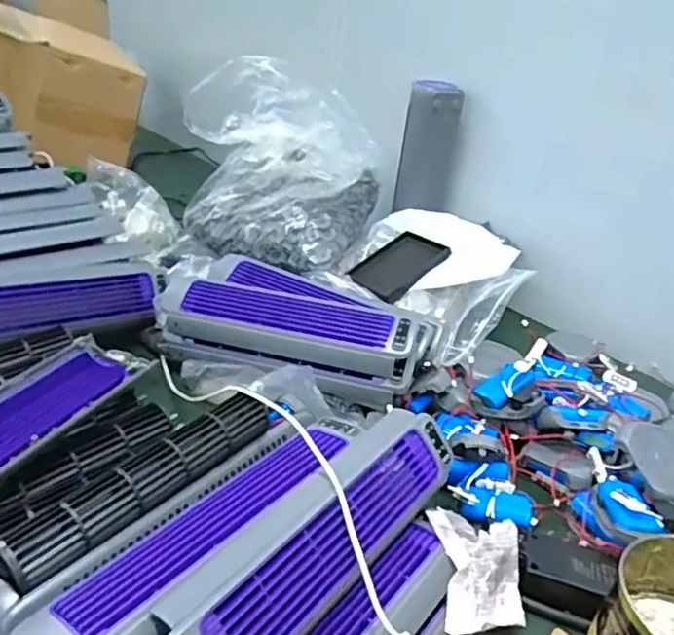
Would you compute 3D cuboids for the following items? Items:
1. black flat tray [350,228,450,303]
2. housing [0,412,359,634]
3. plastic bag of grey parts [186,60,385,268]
[{"bbox_3d":[0.087,-0.075,0.867,0.105,0.009,0.140,21,50,41],"label":"black flat tray"},{"bbox_3d":[-0.093,0.148,0.458,0.103,0.033,0.294,27,35,29],"label":"housing"},{"bbox_3d":[-0.075,-0.228,0.886,0.236,0.214,0.202,15,31,12],"label":"plastic bag of grey parts"}]

